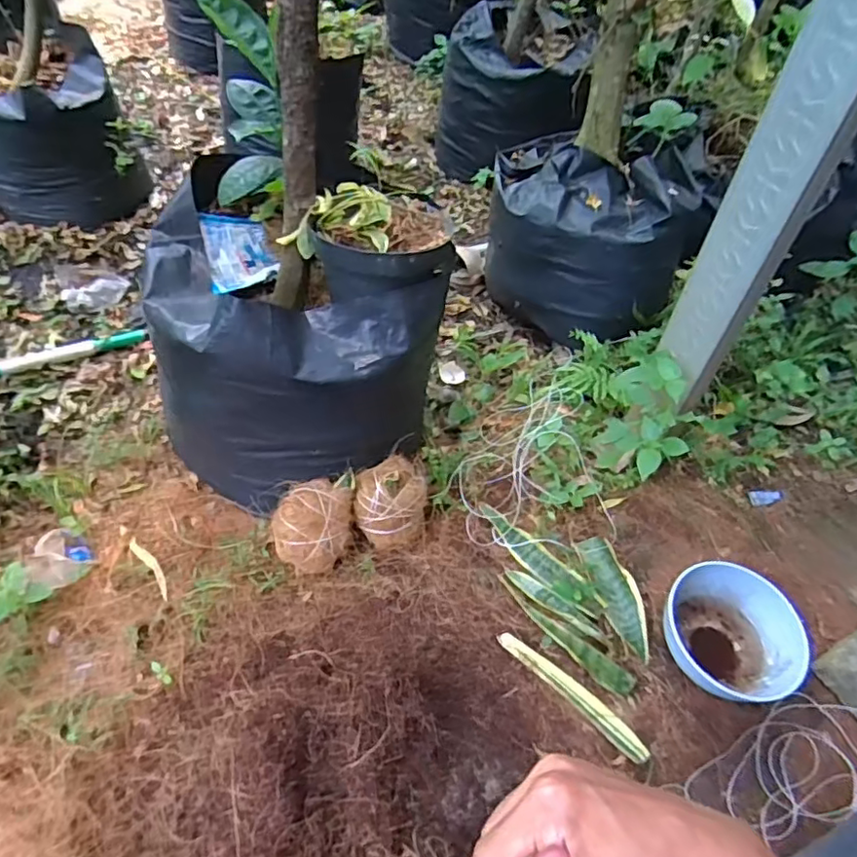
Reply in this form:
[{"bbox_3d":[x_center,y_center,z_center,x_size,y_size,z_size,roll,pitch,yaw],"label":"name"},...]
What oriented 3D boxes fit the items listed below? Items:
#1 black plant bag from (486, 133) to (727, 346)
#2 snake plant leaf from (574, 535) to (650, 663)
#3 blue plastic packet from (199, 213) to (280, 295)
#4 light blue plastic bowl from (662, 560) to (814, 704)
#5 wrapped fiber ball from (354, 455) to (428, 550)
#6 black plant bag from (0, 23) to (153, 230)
[{"bbox_3d":[0.260,-0.313,0.981,0.312,0.229,0.326,7,52,0],"label":"black plant bag"},{"bbox_3d":[0.227,0.199,0.726,0.049,0.018,0.153,-9,53,-12],"label":"snake plant leaf"},{"bbox_3d":[-0.221,-0.213,0.721,0.110,0.030,0.112,-15,77,-47],"label":"blue plastic packet"},{"bbox_3d":[0.336,0.236,0.672,0.141,0.080,0.133,3,52,-4],"label":"light blue plastic bowl"},{"bbox_3d":[-0.044,0.089,0.726,0.080,0.093,0.082,3,52,-4],"label":"wrapped fiber ball"},{"bbox_3d":[-0.653,-0.506,1.044,0.257,0.230,0.217,-22,56,-23],"label":"black plant bag"}]

